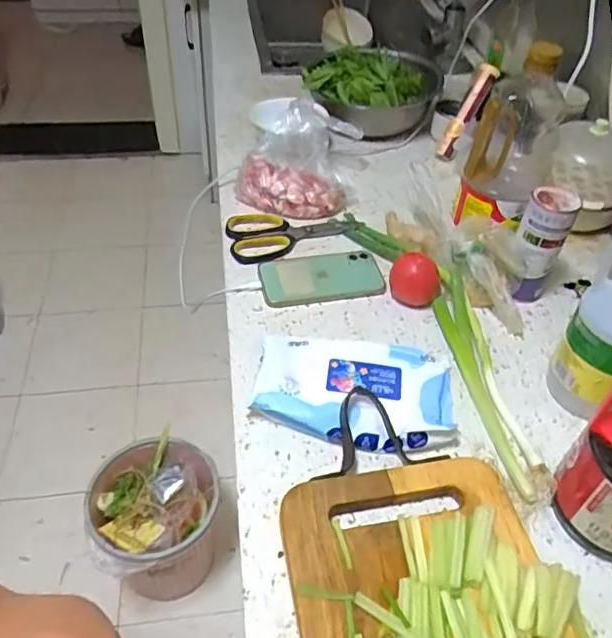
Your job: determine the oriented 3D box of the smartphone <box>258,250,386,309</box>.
[{"bbox_3d":[0.019,-0.053,0.724,0.149,0.010,0.084,-7,47,-12],"label":"smartphone"}]

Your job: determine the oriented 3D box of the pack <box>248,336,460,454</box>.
[{"bbox_3d":[0.051,0.073,0.587,0.195,0.033,0.116,11,46,6],"label":"pack"}]

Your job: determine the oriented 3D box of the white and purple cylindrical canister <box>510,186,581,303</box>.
[{"bbox_3d":[0.276,-0.086,0.690,0.054,0.133,0.059,2,45,-2],"label":"white and purple cylindrical canister"}]

